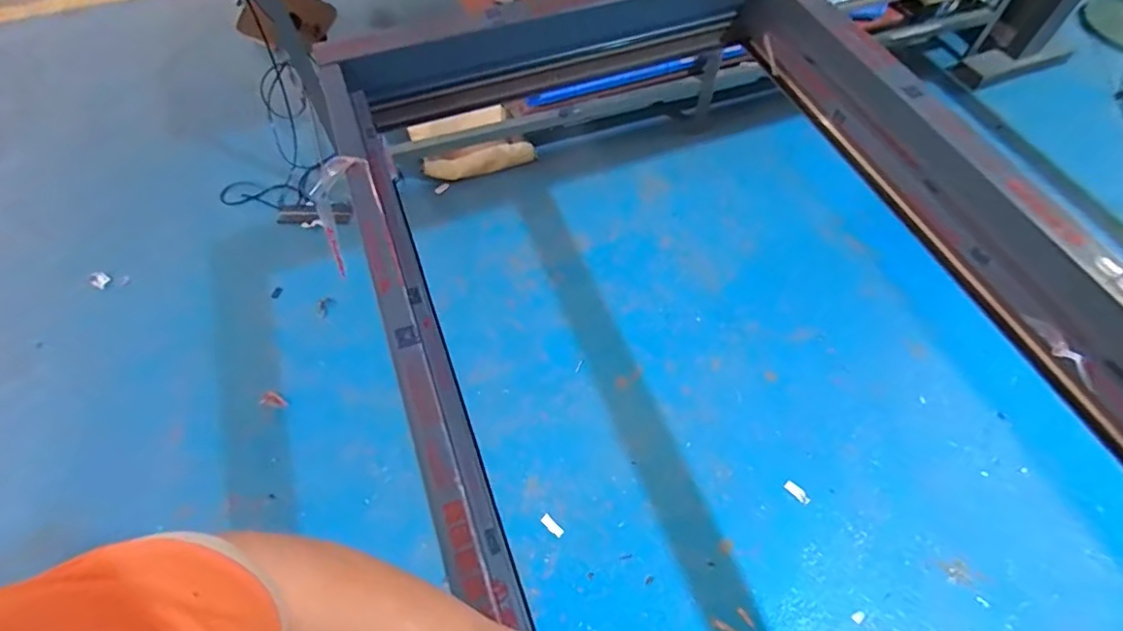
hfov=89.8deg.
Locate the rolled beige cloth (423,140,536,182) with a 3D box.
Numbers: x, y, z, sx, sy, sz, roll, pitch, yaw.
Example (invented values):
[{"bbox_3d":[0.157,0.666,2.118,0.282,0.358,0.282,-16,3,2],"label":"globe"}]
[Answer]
[{"bbox_3d":[-0.254,-0.498,1.794,0.363,0.117,0.058,-15,61,-8],"label":"rolled beige cloth"}]

